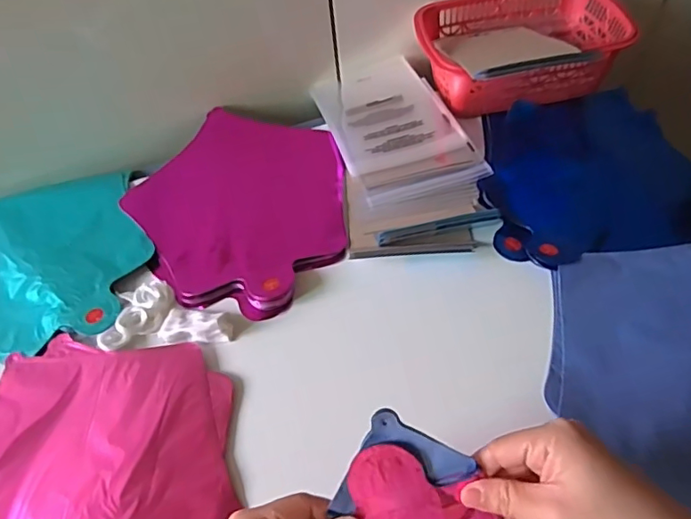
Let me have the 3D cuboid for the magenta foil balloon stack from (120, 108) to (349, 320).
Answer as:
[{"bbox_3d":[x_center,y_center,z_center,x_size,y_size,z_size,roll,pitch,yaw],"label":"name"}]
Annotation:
[{"bbox_3d":[-0.101,-0.061,0.541,0.234,0.015,0.218,38,66,26],"label":"magenta foil balloon stack"}]

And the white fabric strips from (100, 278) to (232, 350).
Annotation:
[{"bbox_3d":[-0.155,0.043,0.467,0.111,0.016,0.062,-6,55,1],"label":"white fabric strips"}]

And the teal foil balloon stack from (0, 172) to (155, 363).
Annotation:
[{"bbox_3d":[-0.311,0.005,0.521,0.225,0.022,0.212,-21,56,-10],"label":"teal foil balloon stack"}]

